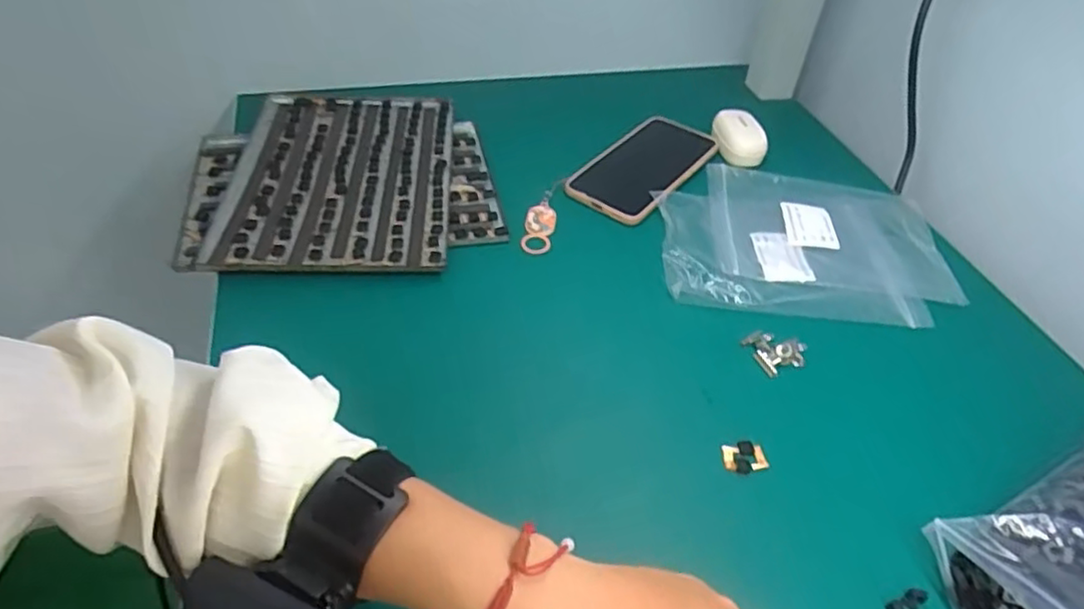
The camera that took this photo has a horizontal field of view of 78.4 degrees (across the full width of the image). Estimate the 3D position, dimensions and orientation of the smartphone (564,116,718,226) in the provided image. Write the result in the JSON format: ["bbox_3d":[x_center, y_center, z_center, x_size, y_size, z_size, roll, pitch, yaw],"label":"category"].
[{"bbox_3d":[0.095,-0.130,0.614,0.077,0.015,0.159,29,49,23],"label":"smartphone"}]

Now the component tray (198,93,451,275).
[{"bbox_3d":[-0.172,-0.113,0.575,0.182,0.014,0.245,-2,45,-7],"label":"component tray"}]

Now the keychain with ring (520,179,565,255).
[{"bbox_3d":[0.000,-0.076,0.561,0.026,0.008,0.092,9,44,4],"label":"keychain with ring"}]

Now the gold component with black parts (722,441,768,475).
[{"bbox_3d":[0.123,0.093,0.406,0.025,0.007,0.019,-8,46,-14],"label":"gold component with black parts"}]

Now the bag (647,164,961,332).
[{"bbox_3d":[0.216,-0.055,0.559,0.232,0.012,0.179,4,44,-2],"label":"bag"}]

